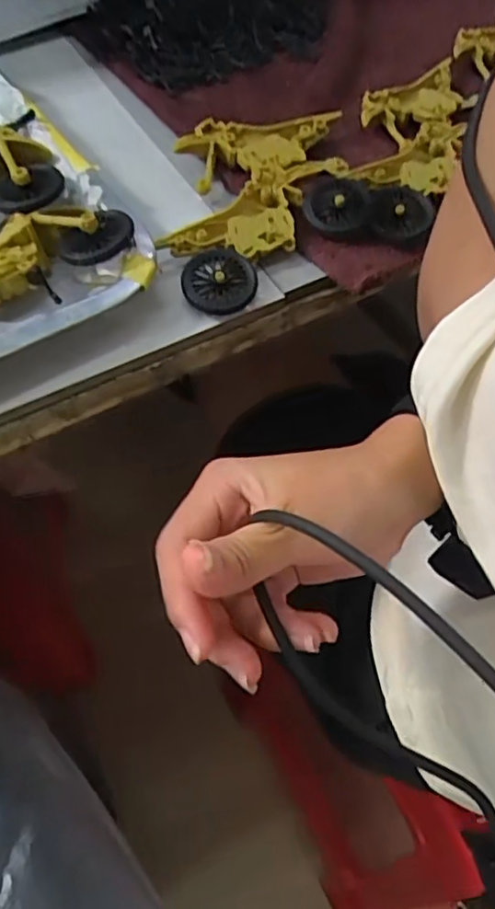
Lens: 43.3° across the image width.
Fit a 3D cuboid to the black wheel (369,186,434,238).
[{"bbox_3d":[0.085,-0.138,0.350,0.032,0.009,0.037,11,58,4],"label":"black wheel"}]

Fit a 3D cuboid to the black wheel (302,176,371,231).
[{"bbox_3d":[0.050,-0.140,0.347,0.036,0.011,0.036,1,58,-2],"label":"black wheel"}]

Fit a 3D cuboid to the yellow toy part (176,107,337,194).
[{"bbox_3d":[0.010,-0.179,0.370,0.100,0.015,0.057,-8,58,-8],"label":"yellow toy part"}]

